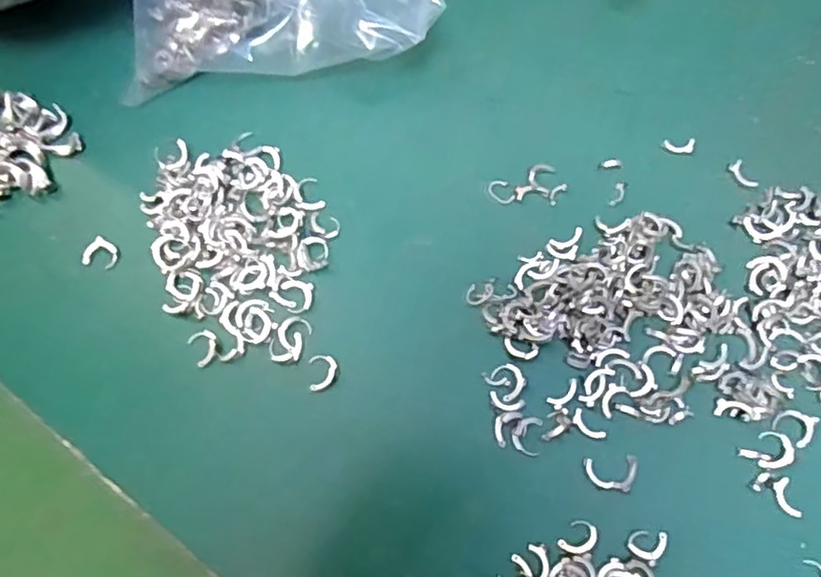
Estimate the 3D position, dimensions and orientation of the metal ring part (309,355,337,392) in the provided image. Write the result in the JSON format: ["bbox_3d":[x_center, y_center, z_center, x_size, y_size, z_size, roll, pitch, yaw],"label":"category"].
[{"bbox_3d":[-0.036,0.034,0.257,0.011,0.004,0.014,-6,75,-1],"label":"metal ring part"}]

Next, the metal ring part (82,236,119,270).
[{"bbox_3d":[-0.133,-0.015,0.272,0.014,0.004,0.013,0,75,1],"label":"metal ring part"}]

